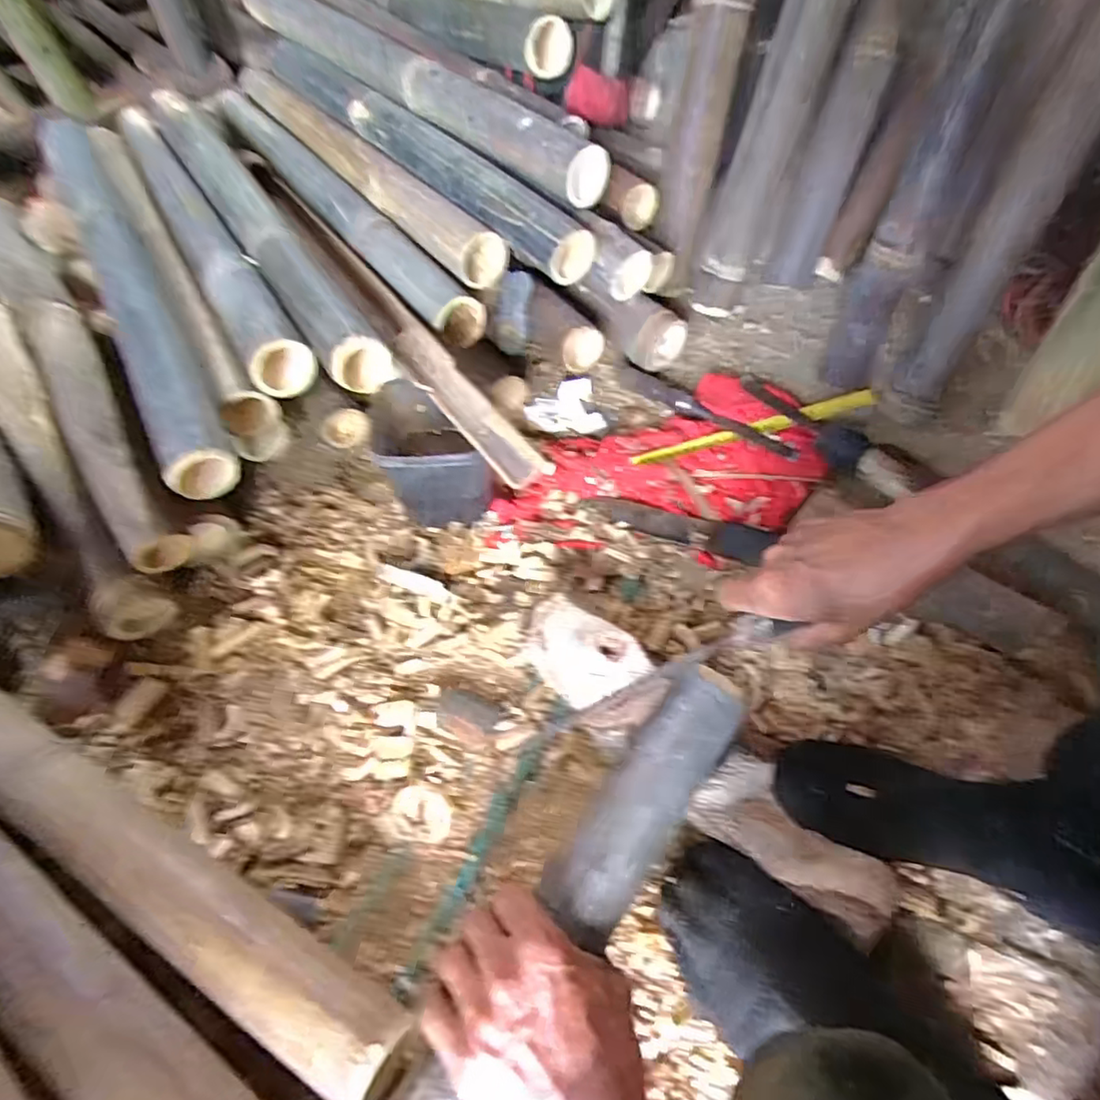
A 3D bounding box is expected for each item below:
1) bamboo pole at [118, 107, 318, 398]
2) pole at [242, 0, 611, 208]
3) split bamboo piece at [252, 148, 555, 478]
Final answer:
[{"bbox_3d":[-0.425,-0.394,0.729,0.059,0.048,0.646,-30,59,-17],"label":"bamboo pole"},{"bbox_3d":[-0.189,-0.587,0.765,0.667,0.061,0.058,38,65,26],"label":"pole"},{"bbox_3d":[-0.192,-0.272,0.659,0.044,0.024,0.627,-31,59,-18],"label":"split bamboo piece"}]

